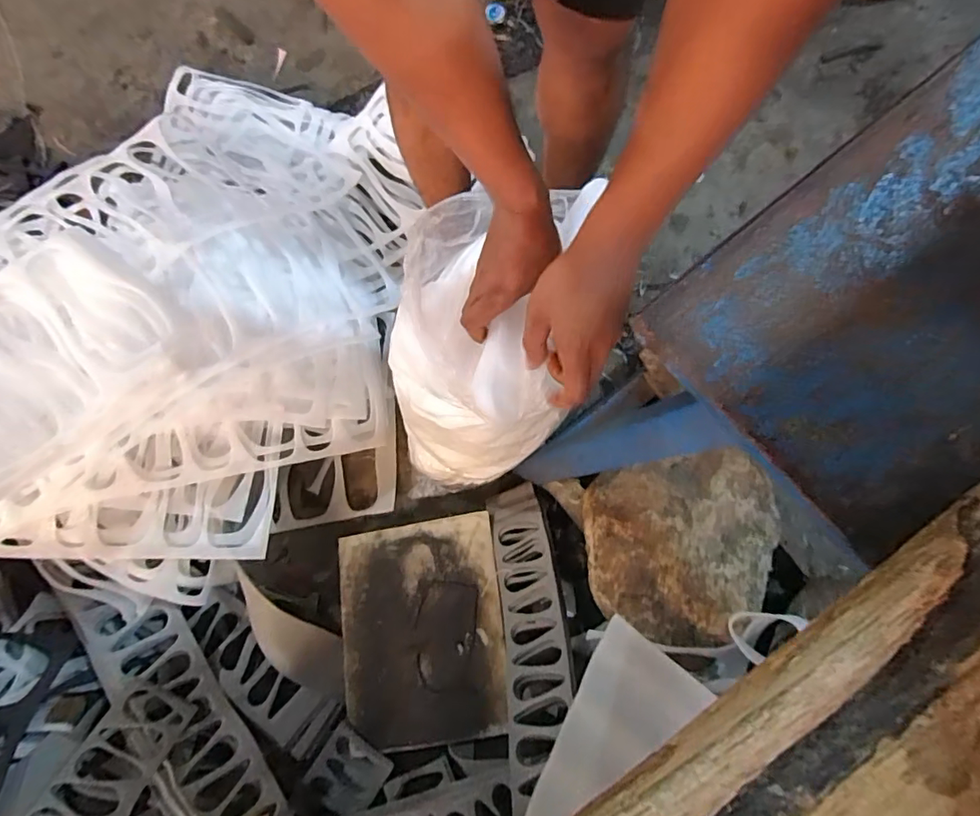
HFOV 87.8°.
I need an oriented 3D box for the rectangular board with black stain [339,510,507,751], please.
[{"bbox_3d":[-0.107,0.340,0.790,0.247,0.012,0.313,-10,71,5],"label":"rectangular board with black stain"}]

